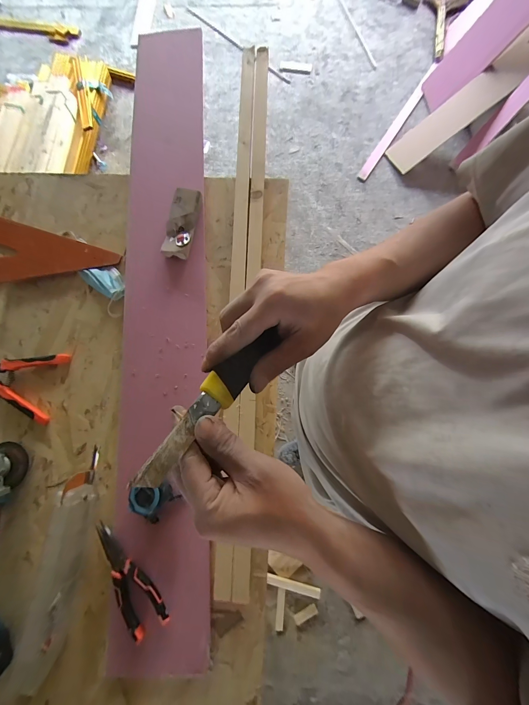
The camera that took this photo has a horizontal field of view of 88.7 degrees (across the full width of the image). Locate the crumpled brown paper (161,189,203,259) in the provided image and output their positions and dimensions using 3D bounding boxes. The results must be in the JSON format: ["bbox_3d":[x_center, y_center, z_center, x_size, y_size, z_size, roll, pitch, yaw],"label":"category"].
[{"bbox_3d":[-0.173,-0.271,0.575,0.060,0.040,0.150,11,79,4],"label":"crumpled brown paper"}]

